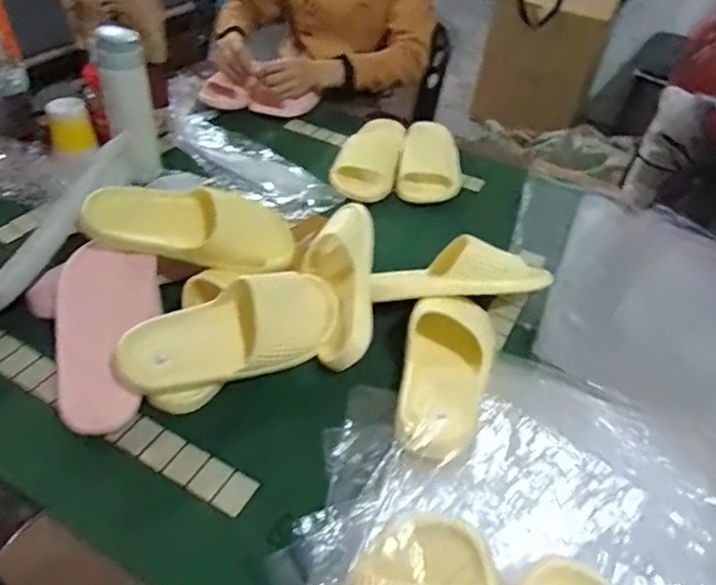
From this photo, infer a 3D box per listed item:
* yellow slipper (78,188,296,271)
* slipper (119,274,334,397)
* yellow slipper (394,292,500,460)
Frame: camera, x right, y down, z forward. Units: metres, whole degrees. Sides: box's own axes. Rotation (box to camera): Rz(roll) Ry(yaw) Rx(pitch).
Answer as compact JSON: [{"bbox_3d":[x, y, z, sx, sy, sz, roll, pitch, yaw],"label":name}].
[{"bbox_3d":[-0.207,-0.073,0.740,0.245,0.110,0.104,10,44,3],"label":"yellow slipper"},{"bbox_3d":[-0.135,0.047,0.640,0.252,0.080,0.104,-19,79,-17],"label":"slipper"},{"bbox_3d":[0.099,0.086,0.652,0.103,0.067,0.224,15,57,8],"label":"yellow slipper"}]

